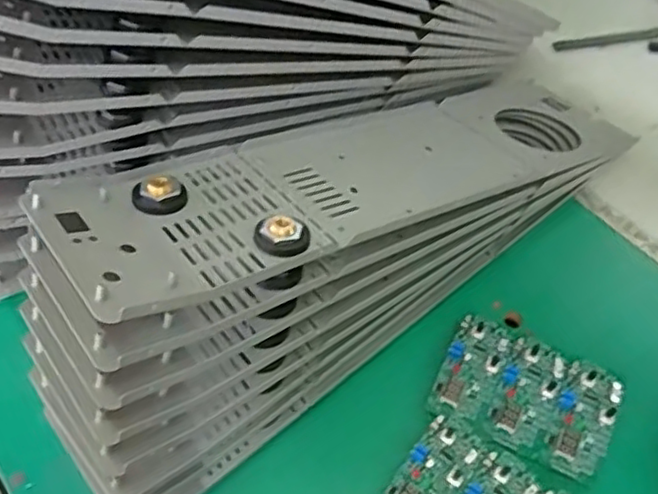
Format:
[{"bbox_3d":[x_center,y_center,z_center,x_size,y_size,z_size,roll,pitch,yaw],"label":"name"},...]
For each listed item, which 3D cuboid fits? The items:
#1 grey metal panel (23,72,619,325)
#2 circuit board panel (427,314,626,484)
[{"bbox_3d":[0.052,-0.069,0.554,0.568,0.043,0.157,-22,57,-36],"label":"grey metal panel"},{"bbox_3d":[0.170,0.126,0.558,0.143,0.010,0.099,25,60,16],"label":"circuit board panel"}]

